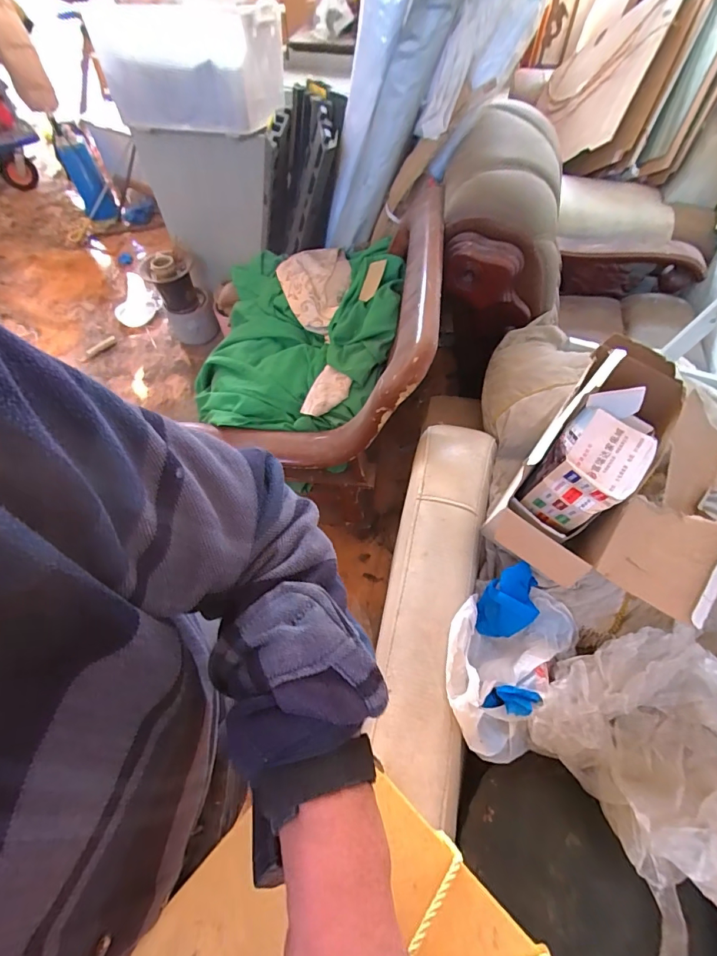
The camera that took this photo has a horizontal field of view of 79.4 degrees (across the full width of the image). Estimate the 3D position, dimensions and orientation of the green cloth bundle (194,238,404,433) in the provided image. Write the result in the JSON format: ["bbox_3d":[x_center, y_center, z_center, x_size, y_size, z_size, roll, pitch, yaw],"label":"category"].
[{"bbox_3d":[-0.173,-0.418,1.257,0.594,0.088,0.618,0,70,20],"label":"green cloth bundle"}]

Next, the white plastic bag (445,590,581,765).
[{"bbox_3d":[0.229,0.276,0.673,0.177,0.099,0.274,29,64,17],"label":"white plastic bag"}]

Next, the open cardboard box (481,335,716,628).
[{"bbox_3d":[0.432,-0.005,0.671,0.289,0.178,0.391,29,64,17],"label":"open cardboard box"}]

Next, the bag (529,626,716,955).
[{"bbox_3d":[0.428,0.370,0.538,0.311,0.191,0.333,-13,60,-7],"label":"bag"}]

